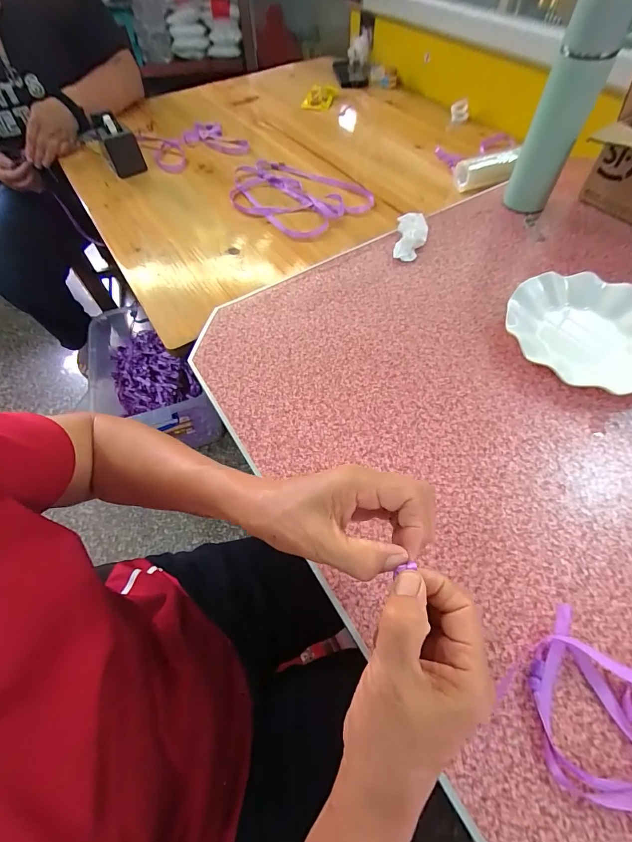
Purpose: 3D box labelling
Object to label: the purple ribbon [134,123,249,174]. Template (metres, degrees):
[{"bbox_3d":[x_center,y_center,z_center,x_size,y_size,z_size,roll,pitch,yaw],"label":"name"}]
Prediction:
[{"bbox_3d":[-0.279,-0.624,0.837,0.189,0.024,0.220,-33,64,-15],"label":"purple ribbon"}]

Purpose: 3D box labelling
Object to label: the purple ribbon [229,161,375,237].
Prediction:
[{"bbox_3d":[-0.040,-0.442,0.716,0.284,0.025,0.207,40,69,23],"label":"purple ribbon"}]

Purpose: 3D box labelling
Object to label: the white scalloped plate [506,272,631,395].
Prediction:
[{"bbox_3d":[0.330,-0.111,0.447,0.179,0.027,0.179,-2,59,3],"label":"white scalloped plate"}]

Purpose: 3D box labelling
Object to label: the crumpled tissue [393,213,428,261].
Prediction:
[{"bbox_3d":[0.146,-0.282,0.560,0.046,0.025,0.095,8,60,8],"label":"crumpled tissue"}]

